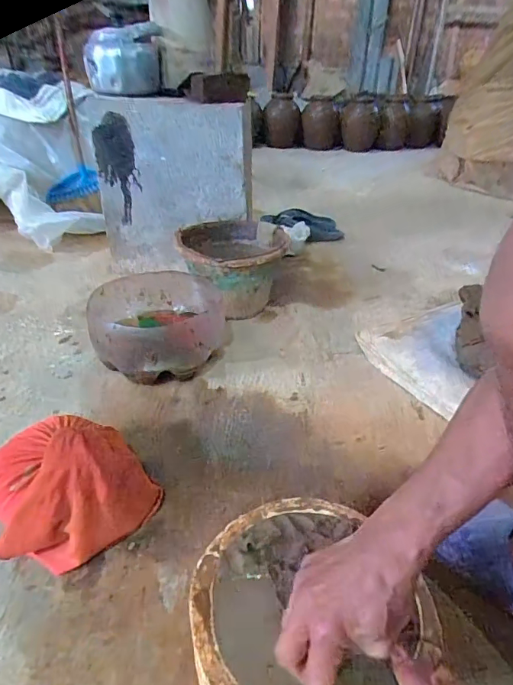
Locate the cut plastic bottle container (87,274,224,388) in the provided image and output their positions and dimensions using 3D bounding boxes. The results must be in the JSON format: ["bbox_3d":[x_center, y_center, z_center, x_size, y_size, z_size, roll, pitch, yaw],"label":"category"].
[{"bbox_3d":[-0.185,-0.031,0.866,0.267,0.121,0.242,-4,33,-10],"label":"cut plastic bottle container"}]

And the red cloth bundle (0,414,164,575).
[{"bbox_3d":[-0.236,0.163,0.567,0.185,0.109,0.202,-17,37,-28],"label":"red cloth bundle"}]

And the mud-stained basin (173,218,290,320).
[{"bbox_3d":[-0.059,-0.169,1.041,0.245,0.156,0.247,2,32,-1],"label":"mud-stained basin"}]

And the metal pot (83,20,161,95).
[{"bbox_3d":[-0.323,-0.689,1.087,0.173,0.138,0.162,-8,34,-16],"label":"metal pot"}]

